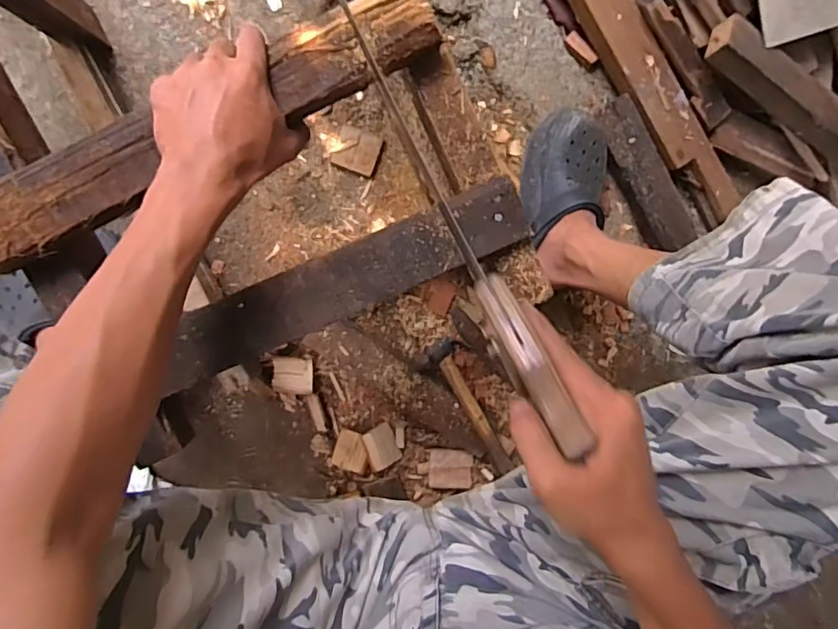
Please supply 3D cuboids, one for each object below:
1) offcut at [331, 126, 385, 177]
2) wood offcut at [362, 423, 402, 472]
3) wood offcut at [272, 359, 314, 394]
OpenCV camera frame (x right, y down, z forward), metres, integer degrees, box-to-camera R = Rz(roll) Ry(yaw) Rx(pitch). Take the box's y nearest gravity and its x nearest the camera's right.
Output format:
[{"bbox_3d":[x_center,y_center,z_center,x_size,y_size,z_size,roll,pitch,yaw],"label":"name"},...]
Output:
[{"bbox_3d":[-0.091,-0.244,0.794,0.064,0.012,0.061,21,95,-7],"label":"offcut"},{"bbox_3d":[-0.059,0.206,0.835,0.051,0.028,0.060,-26,98,-1],"label":"wood offcut"},{"bbox_3d":[-0.193,0.095,0.823,0.064,0.016,0.057,5,94,15],"label":"wood offcut"}]

